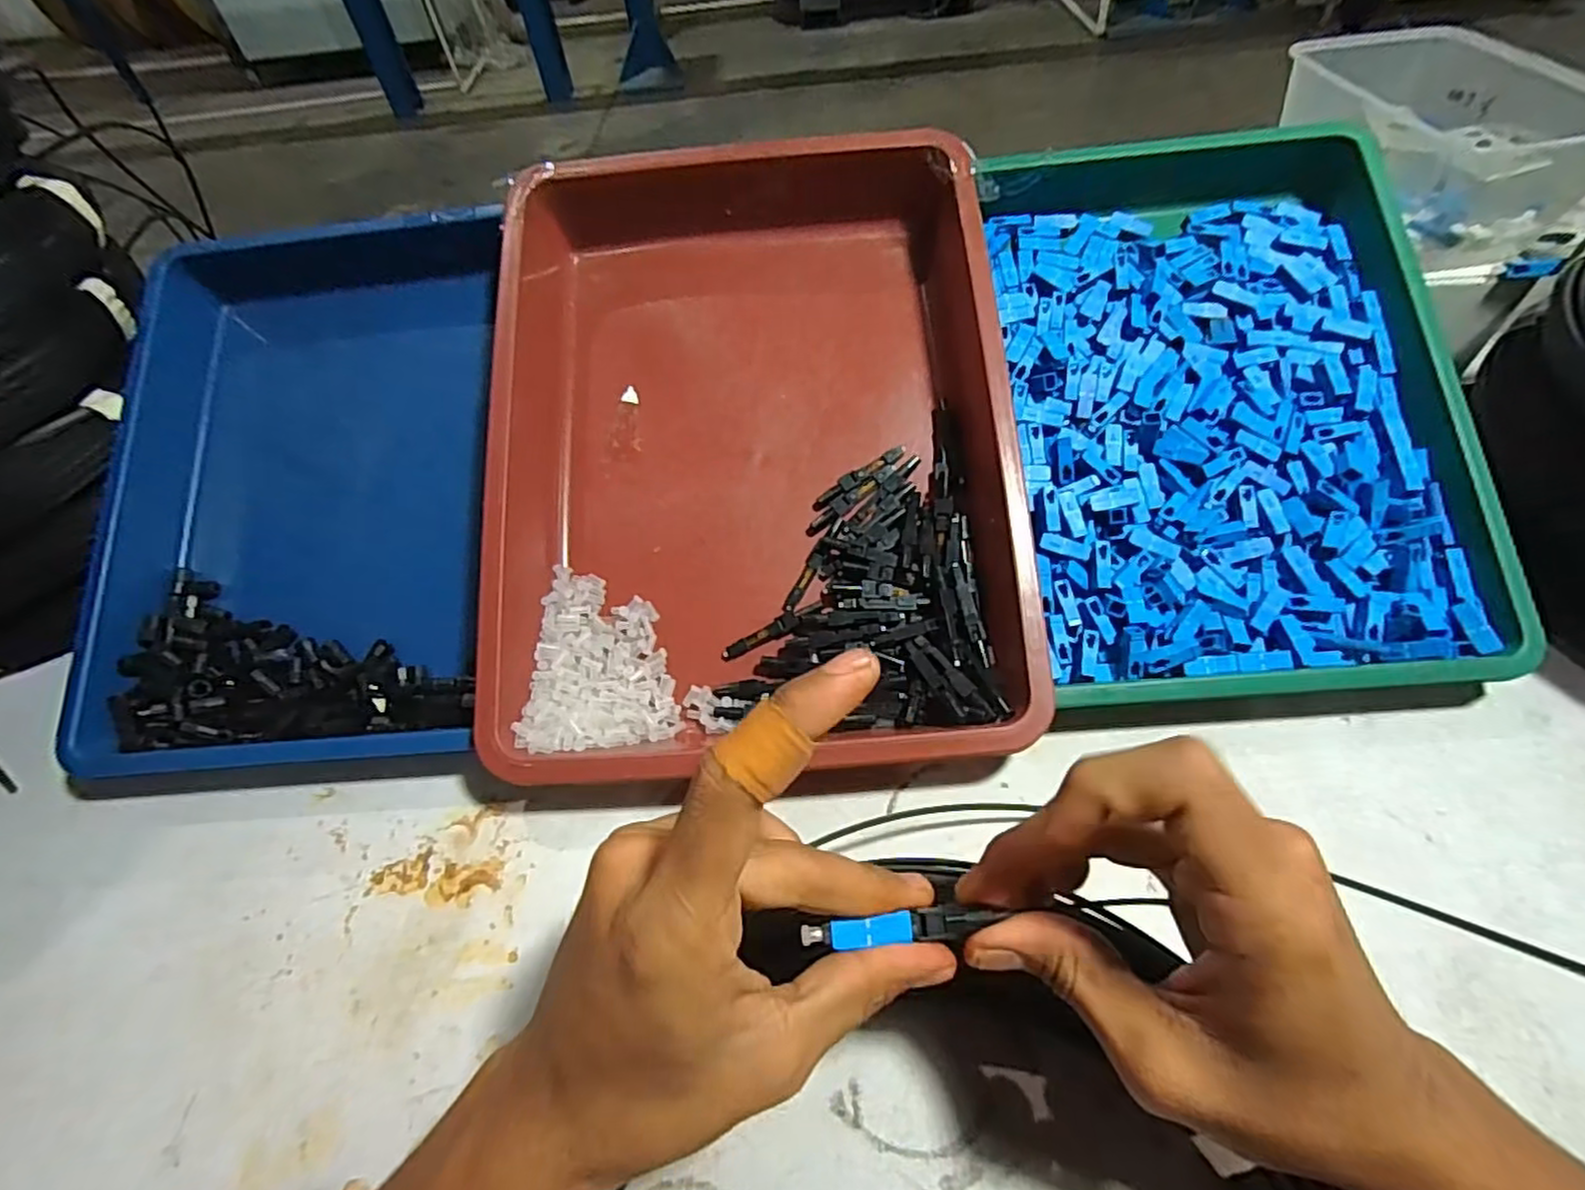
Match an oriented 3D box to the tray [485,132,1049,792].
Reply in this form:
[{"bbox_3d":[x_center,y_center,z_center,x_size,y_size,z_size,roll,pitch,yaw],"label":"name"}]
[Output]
[{"bbox_3d":[-0.023,-0.089,0.373,0.264,0.062,0.352,-4,73,3],"label":"tray"}]

